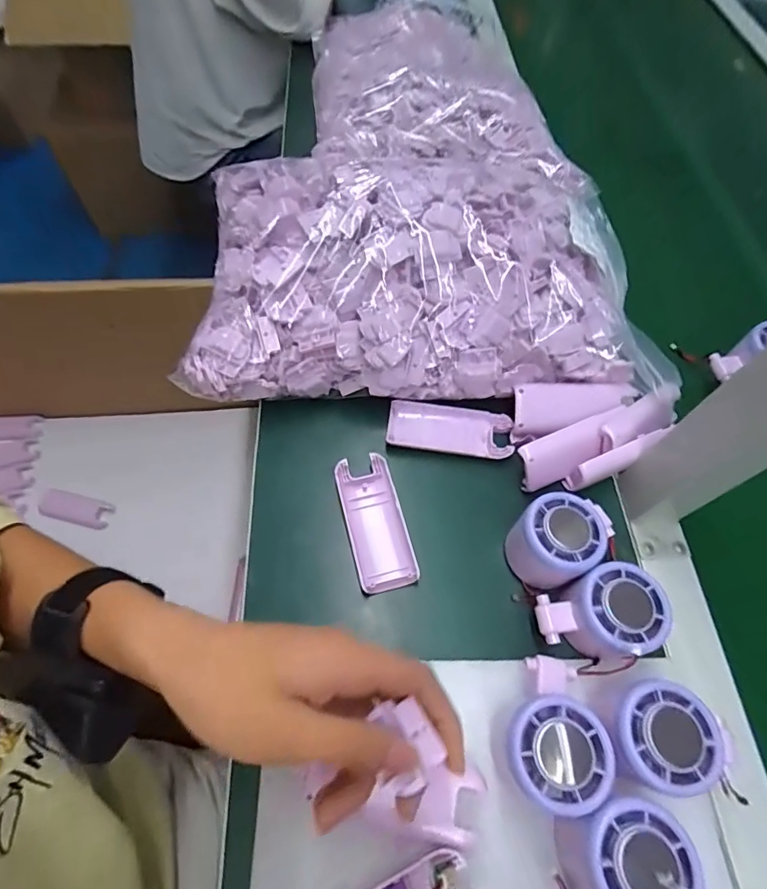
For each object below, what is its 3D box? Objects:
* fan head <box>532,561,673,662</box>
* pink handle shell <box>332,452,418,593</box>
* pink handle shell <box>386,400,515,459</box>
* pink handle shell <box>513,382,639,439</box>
[{"bbox_3d":[0.145,0.115,0.318,0.076,0.042,0.058,-20,63,-11],"label":"fan head"},{"bbox_3d":[-0.007,0.059,0.375,0.043,0.014,0.103,-13,62,-7],"label":"pink handle shell"},{"bbox_3d":[0.056,-0.012,0.418,0.104,0.014,0.042,7,62,3],"label":"pink handle shell"},{"bbox_3d":[0.158,-0.034,0.405,0.099,0.018,0.043,-8,79,1],"label":"pink handle shell"}]

